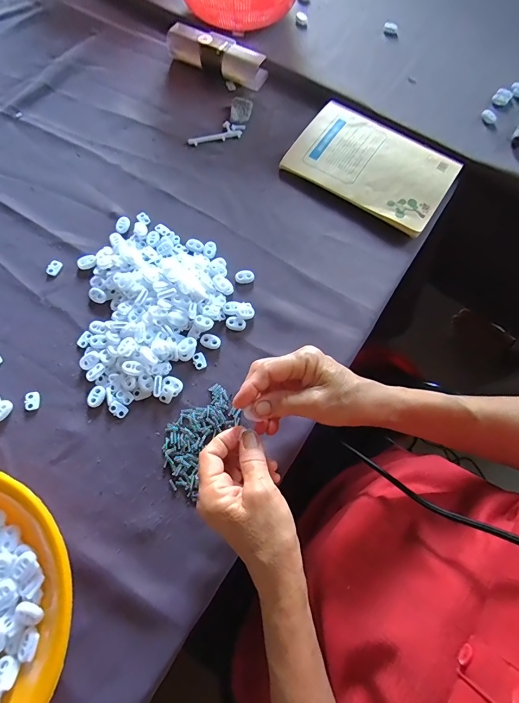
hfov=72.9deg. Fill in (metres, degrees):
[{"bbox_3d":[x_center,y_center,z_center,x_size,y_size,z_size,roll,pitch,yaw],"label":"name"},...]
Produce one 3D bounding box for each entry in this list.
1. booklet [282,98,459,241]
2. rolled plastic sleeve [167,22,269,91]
[{"bbox_3d":[0.150,-0.254,0.468,0.207,0.010,0.139,33,77,12],"label":"booklet"},{"bbox_3d":[-0.066,-0.447,0.530,0.162,0.034,0.050,31,72,11],"label":"rolled plastic sleeve"}]

